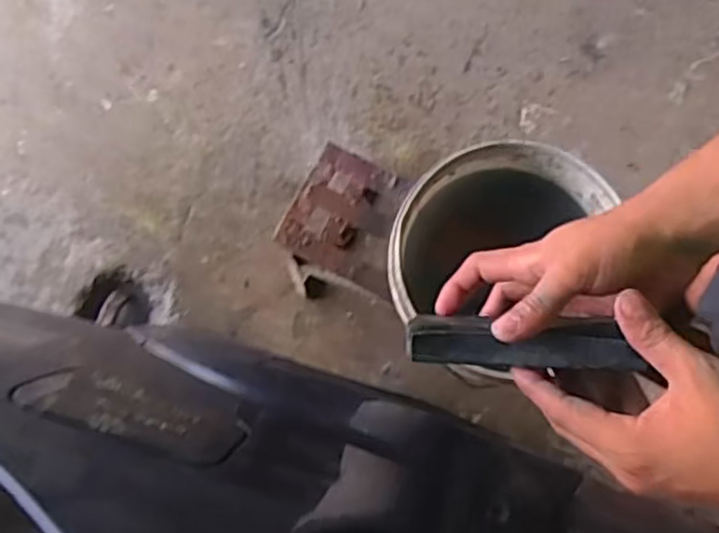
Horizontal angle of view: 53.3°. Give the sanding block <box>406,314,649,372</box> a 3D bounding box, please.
[{"bbox_3d":[0.096,0.046,0.430,0.131,0.018,0.030,2,77,10],"label":"sanding block"}]

